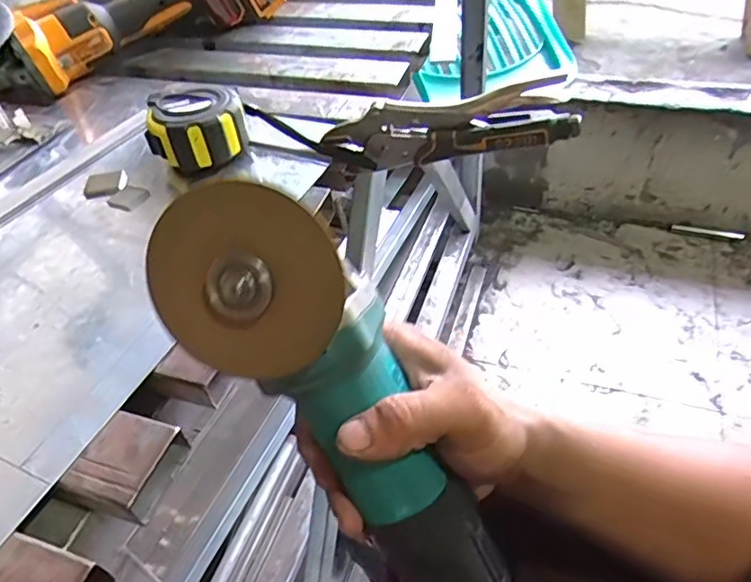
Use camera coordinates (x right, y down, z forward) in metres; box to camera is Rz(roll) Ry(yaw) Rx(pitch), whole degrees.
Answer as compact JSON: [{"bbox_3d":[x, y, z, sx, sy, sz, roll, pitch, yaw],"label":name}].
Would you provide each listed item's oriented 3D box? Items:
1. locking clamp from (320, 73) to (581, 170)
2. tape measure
[{"bbox_3d":[0.055,-0.130,0.471,0.200,0.057,0.017,-2,46,20],"label":"locking clamp"},{"bbox_3d":[-0.156,-0.138,0.507,0.084,0.054,0.070,-7,46,0],"label":"tape measure"}]

